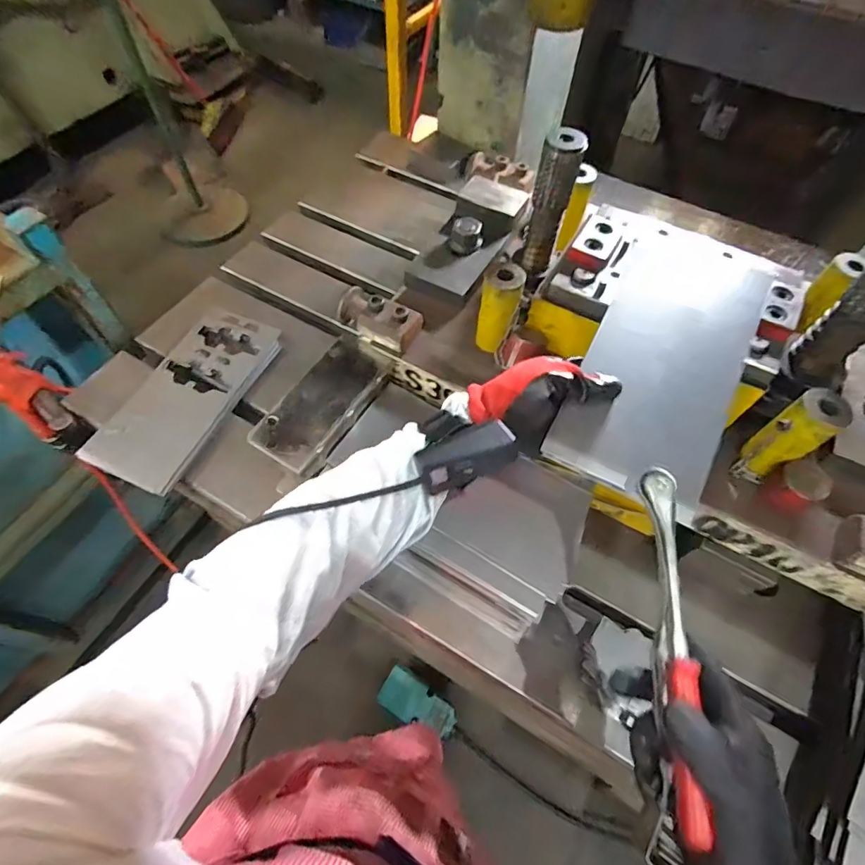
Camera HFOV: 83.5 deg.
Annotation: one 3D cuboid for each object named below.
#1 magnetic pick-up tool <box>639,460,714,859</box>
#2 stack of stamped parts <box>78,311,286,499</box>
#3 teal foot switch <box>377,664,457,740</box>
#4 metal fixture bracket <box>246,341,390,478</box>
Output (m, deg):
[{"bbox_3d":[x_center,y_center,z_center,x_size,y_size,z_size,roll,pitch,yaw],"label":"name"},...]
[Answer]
[{"bbox_3d":[0.152,0.126,0.312,0.023,0.031,0.215,6,64,2],"label":"magnetic pick-up tool"},{"bbox_3d":[-0.319,-0.053,0.636,0.121,0.028,0.261,21,60,11],"label":"stack of stamped parts"},{"bbox_3d":[-0.030,0.653,1.161,0.195,0.057,0.094,28,62,14],"label":"teal foot switch"},{"bbox_3d":[-0.114,-0.031,0.512,0.069,0.022,0.154,28,62,14],"label":"metal fixture bracket"}]

